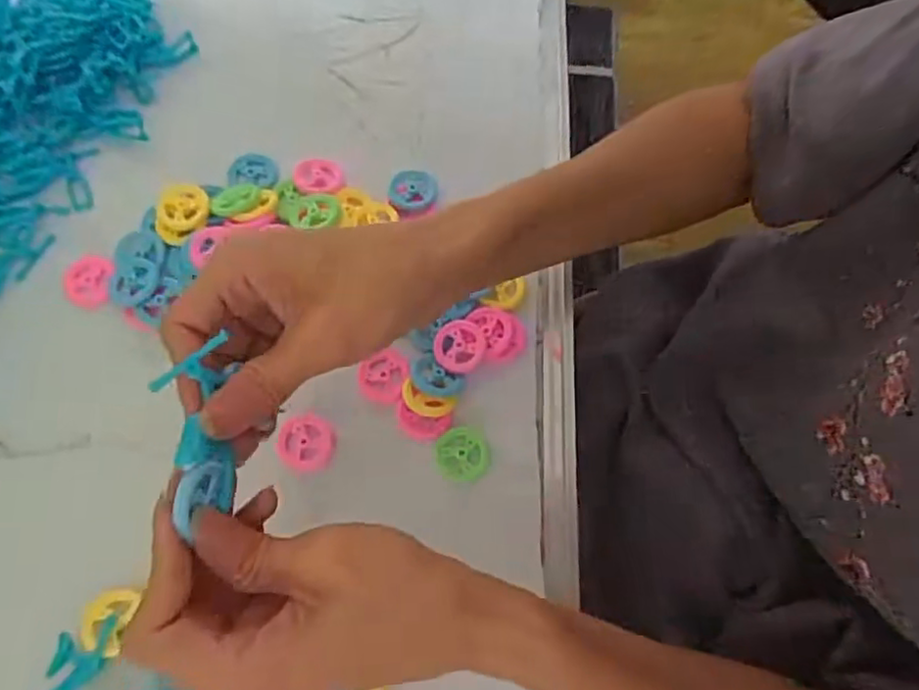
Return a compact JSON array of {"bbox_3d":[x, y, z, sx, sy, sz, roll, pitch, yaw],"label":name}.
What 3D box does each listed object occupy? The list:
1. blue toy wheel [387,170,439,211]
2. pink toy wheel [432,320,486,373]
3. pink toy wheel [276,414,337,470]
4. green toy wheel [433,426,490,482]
[{"bbox_3d":[-0.028,-0.095,0.394,0.030,0.004,0.026,1,71,-2],"label":"blue toy wheel"},{"bbox_3d":[0.000,0.001,0.357,0.029,0.007,0.029,1,71,-2],"label":"pink toy wheel"},{"bbox_3d":[-0.081,0.052,0.341,0.029,0.008,0.029,1,71,-2],"label":"pink toy wheel"},{"bbox_3d":[0.001,0.059,0.345,0.029,0.006,0.028,1,69,-1],"label":"green toy wheel"}]

